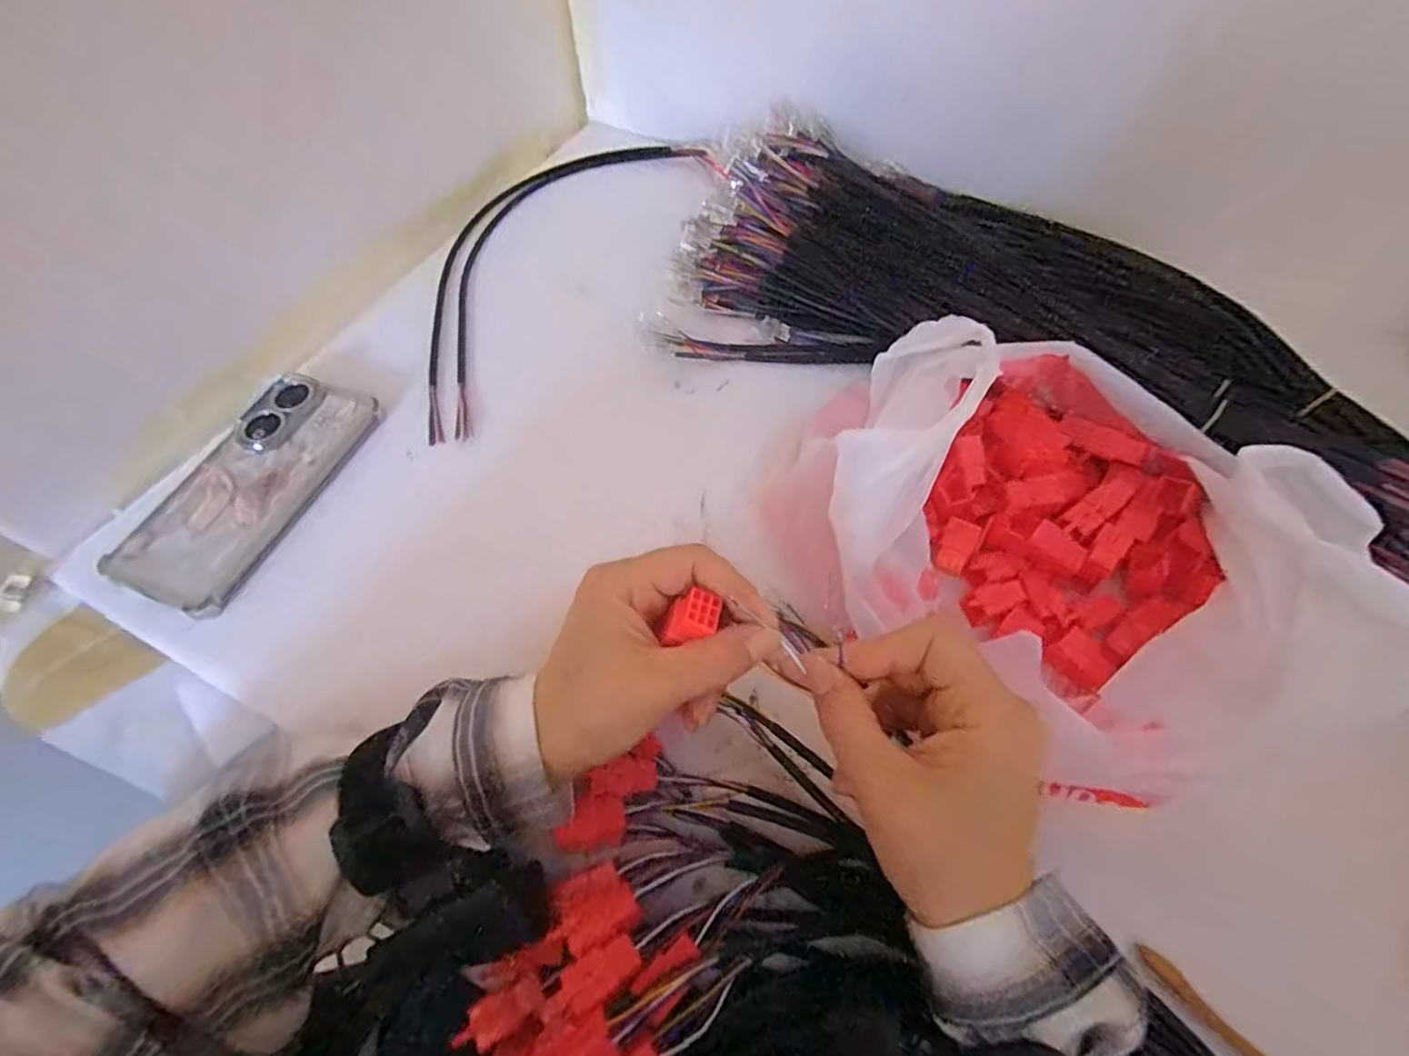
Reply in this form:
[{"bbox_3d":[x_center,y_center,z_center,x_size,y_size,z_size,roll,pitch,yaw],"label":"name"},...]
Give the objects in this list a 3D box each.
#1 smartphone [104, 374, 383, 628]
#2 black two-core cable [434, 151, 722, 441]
[{"bbox_3d":[-0.274,-0.026,0.384,0.073,0.013,0.157,20,62,10],"label":"smartphone"},{"bbox_3d":[-0.133,-0.220,0.502,0.151,0.016,0.359,29,64,14],"label":"black two-core cable"}]

